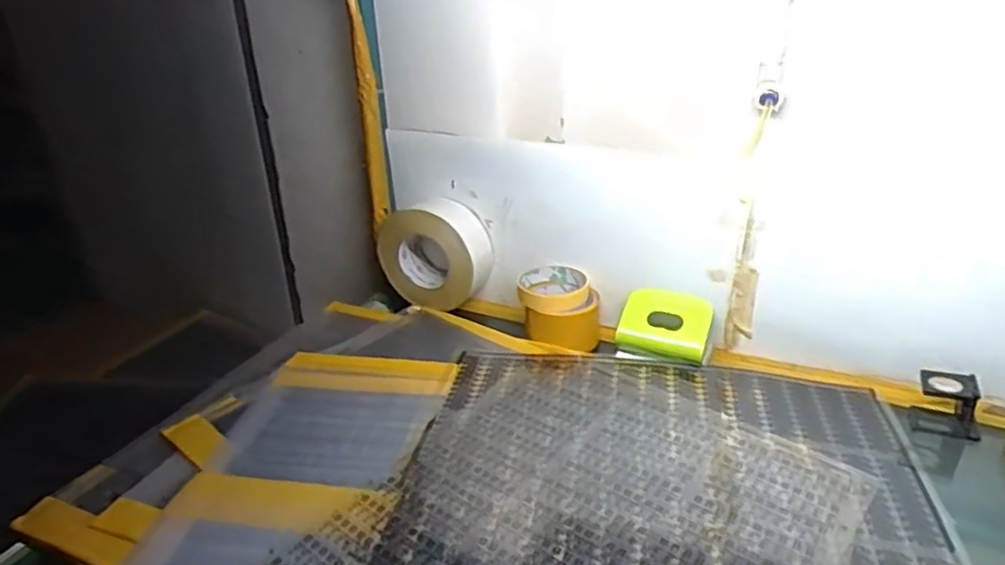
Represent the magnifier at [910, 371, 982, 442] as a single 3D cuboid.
[{"bbox_3d":[0.426,0.113,0.649,0.053,0.046,0.039,10,28,24],"label":"magnifier"}]

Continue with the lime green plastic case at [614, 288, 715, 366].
[{"bbox_3d":[0.181,0.050,0.758,0.101,0.064,0.048,14,29,30],"label":"lime green plastic case"}]

